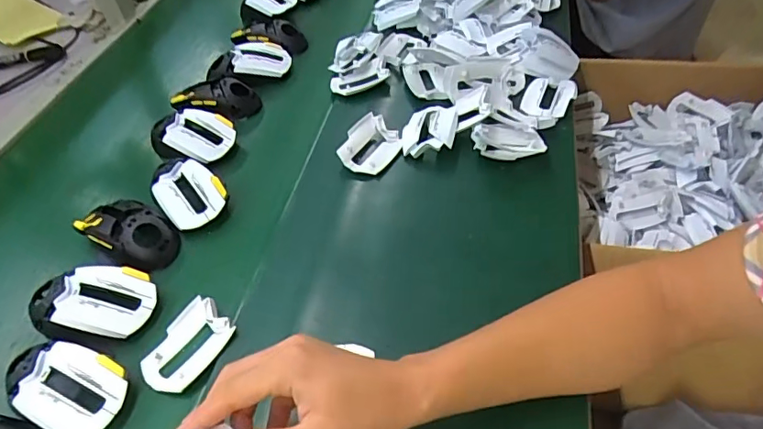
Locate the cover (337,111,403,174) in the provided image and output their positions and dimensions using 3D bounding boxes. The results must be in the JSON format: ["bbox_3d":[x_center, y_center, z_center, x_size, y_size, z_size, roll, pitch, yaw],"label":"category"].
[{"bbox_3d":[-0.014,-0.082,0.594,0.058,0.019,0.075,25,55,22],"label":"cover"}]

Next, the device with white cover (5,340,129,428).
[{"bbox_3d":[-0.259,0.137,0.415,0.106,0.026,0.062,15,52,16],"label":"device with white cover"}]

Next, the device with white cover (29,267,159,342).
[{"bbox_3d":[-0.266,0.082,0.465,0.112,0.031,0.069,-2,49,2],"label":"device with white cover"}]

